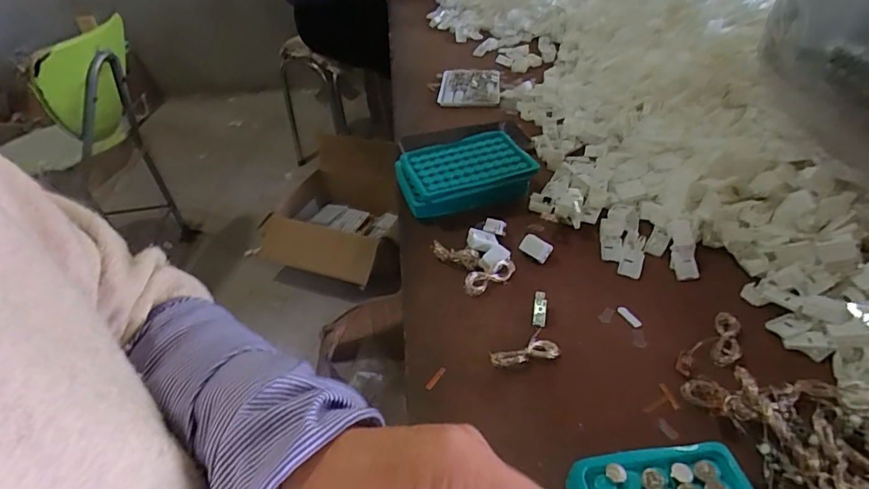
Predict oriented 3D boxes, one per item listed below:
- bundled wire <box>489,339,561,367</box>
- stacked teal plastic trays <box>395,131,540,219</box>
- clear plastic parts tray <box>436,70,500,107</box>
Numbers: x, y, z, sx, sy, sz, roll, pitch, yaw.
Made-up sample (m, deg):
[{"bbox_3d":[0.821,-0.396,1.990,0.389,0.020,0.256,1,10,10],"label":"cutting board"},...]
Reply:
[{"bbox_3d":[0.072,0.085,0.388,0.055,0.014,0.018,-12,40,-11],"label":"bundled wire"},{"bbox_3d":[0.033,-0.080,0.561,0.142,0.041,0.093,-11,39,-10],"label":"stacked teal plastic trays"},{"bbox_3d":[0.058,-0.256,0.796,0.093,0.016,0.118,4,39,8],"label":"clear plastic parts tray"}]

